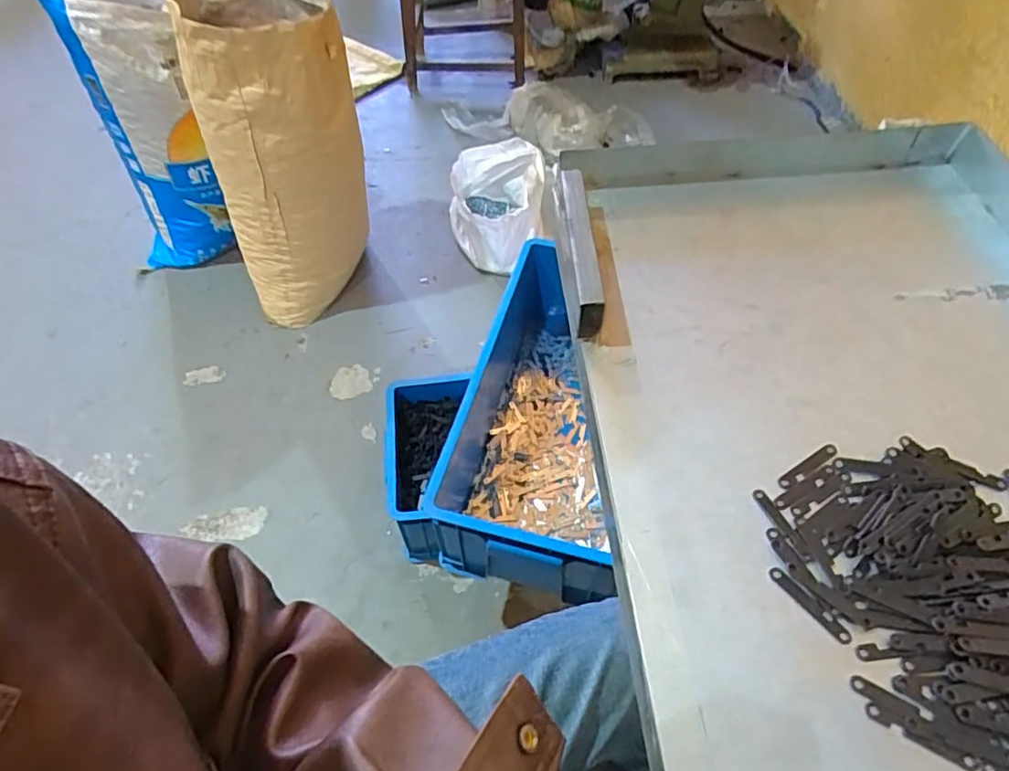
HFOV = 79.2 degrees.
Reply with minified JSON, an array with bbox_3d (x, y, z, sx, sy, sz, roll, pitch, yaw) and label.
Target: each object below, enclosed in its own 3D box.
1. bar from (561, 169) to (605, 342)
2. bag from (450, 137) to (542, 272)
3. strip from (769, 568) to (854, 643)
[{"bbox_3d":[0.065,-0.118,0.513,0.020,0.039,0.171,-1,53,1],"label":"bar"},{"bbox_3d":[-0.028,-0.522,1.782,0.275,0.200,0.431,1,53,1],"label":"bag"},{"bbox_3d":[0.176,0.126,0.351,0.008,0.004,0.052,-33,59,-22],"label":"strip"}]

